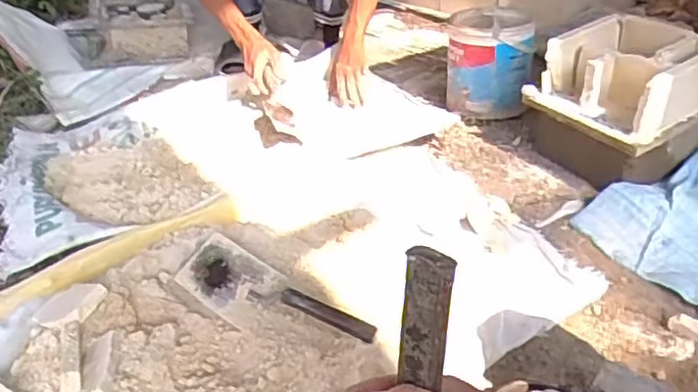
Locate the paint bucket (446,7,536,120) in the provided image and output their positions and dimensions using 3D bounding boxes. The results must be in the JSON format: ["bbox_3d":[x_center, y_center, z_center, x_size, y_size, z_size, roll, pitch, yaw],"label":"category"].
[{"bbox_3d":[0.297,-0.285,1.365,0.175,0.182,0.163,1,31,9],"label":"paint bucket"}]

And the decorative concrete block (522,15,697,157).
[{"bbox_3d":[0.478,-0.205,1.105,0.247,0.133,0.234,-18,34,-22],"label":"decorative concrete block"}]

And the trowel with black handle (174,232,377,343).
[{"bbox_3d":[-0.095,0.130,0.875,0.281,0.055,0.107,12,36,25],"label":"trowel with black handle"}]

